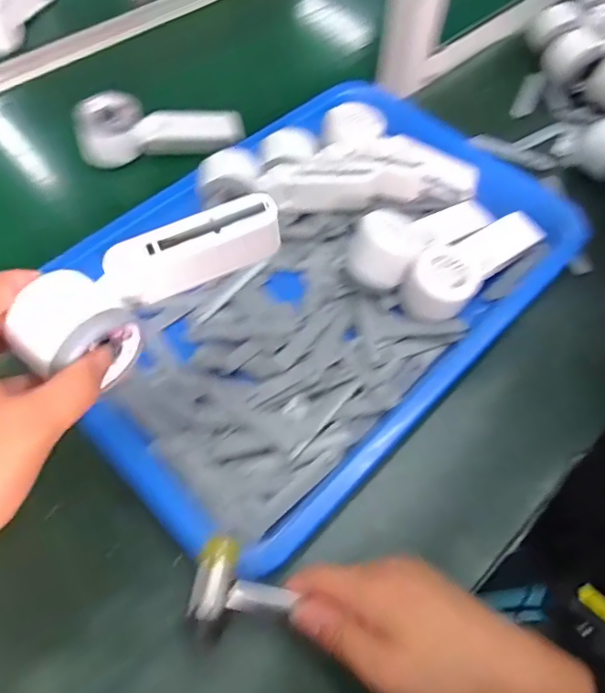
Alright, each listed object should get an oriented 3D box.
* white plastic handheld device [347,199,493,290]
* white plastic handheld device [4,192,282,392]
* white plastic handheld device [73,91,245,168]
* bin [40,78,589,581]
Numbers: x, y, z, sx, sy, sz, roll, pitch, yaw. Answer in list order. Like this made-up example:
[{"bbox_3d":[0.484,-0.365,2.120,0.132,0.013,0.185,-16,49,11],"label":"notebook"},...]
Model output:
[{"bbox_3d":[0.122,-0.110,0.484,0.169,0.052,0.059,-28,65,-17],"label":"white plastic handheld device"},{"bbox_3d":[-0.084,-0.034,0.302,0.154,0.051,0.046,-33,66,-17],"label":"white plastic handheld device"},{"bbox_3d":[-0.157,-0.246,0.573,0.175,0.056,0.052,-15,62,-10],"label":"white plastic handheld device"},{"bbox_3d":[0.009,-0.082,0.486,0.482,0.042,0.355,-39,68,-22],"label":"bin"}]

